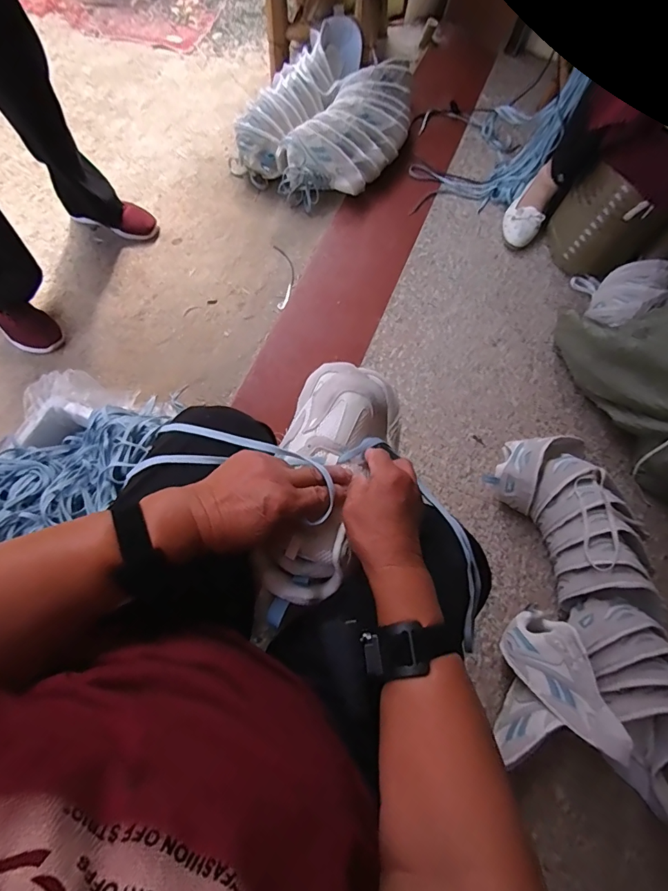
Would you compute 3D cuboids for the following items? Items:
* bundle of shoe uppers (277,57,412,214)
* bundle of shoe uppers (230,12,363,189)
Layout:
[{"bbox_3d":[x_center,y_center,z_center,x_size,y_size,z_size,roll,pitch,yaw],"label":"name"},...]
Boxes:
[{"bbox_3d":[0.064,-0.810,1.123,0.217,0.130,0.438,36,72,6],"label":"bundle of shoe uppers"},{"bbox_3d":[-0.095,-0.923,1.165,0.171,0.168,0.455,32,71,5],"label":"bundle of shoe uppers"}]

